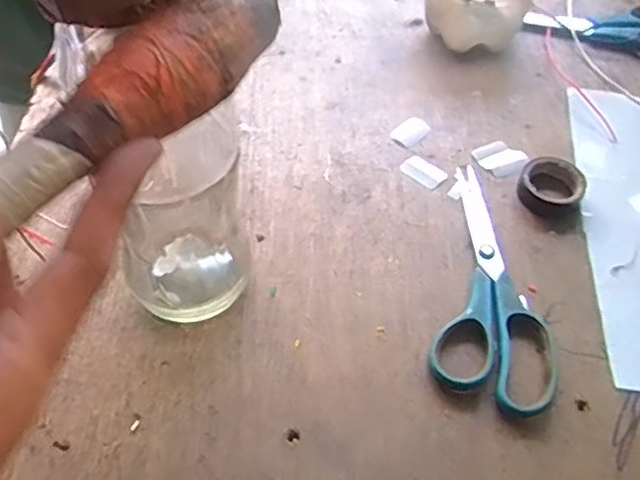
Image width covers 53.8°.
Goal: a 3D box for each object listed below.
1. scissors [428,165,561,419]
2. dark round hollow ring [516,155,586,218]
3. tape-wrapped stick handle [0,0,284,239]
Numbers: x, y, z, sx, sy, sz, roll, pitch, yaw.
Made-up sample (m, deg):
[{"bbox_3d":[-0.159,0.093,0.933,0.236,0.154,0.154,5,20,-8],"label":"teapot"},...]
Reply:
[{"bbox_3d":[0.125,0.025,0.436,0.075,0.011,0.198,13,51,7],"label":"scissors"},{"bbox_3d":[0.178,-0.042,0.486,0.047,0.017,0.049,1,51,-2],"label":"dark round hollow ring"},{"bbox_3d":[-0.102,-0.003,0.177,0.022,0.027,0.288,29,56,19],"label":"tape-wrapped stick handle"}]

